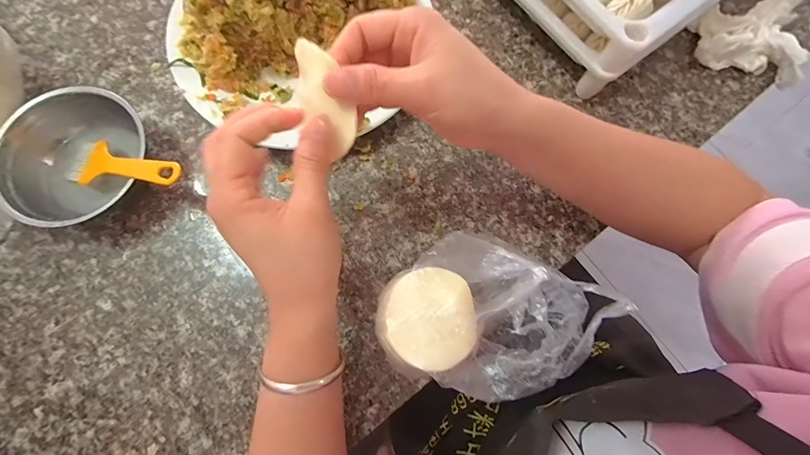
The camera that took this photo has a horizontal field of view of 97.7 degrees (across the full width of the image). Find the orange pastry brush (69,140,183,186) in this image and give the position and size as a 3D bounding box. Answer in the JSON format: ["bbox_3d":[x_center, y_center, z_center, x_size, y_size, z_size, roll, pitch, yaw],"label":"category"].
[{"bbox_3d":[-0.234,-0.051,0.295,0.139,0.006,0.038,8,75,23],"label":"orange pastry brush"}]

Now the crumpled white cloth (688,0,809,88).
[{"bbox_3d":[0.344,-0.192,0.354,0.094,0.039,0.094,4,76,-1],"label":"crumpled white cloth"}]

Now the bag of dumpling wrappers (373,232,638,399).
[{"bbox_3d":[0.066,0.069,0.272,0.160,0.068,0.106,21,77,3],"label":"bag of dumpling wrappers"}]

